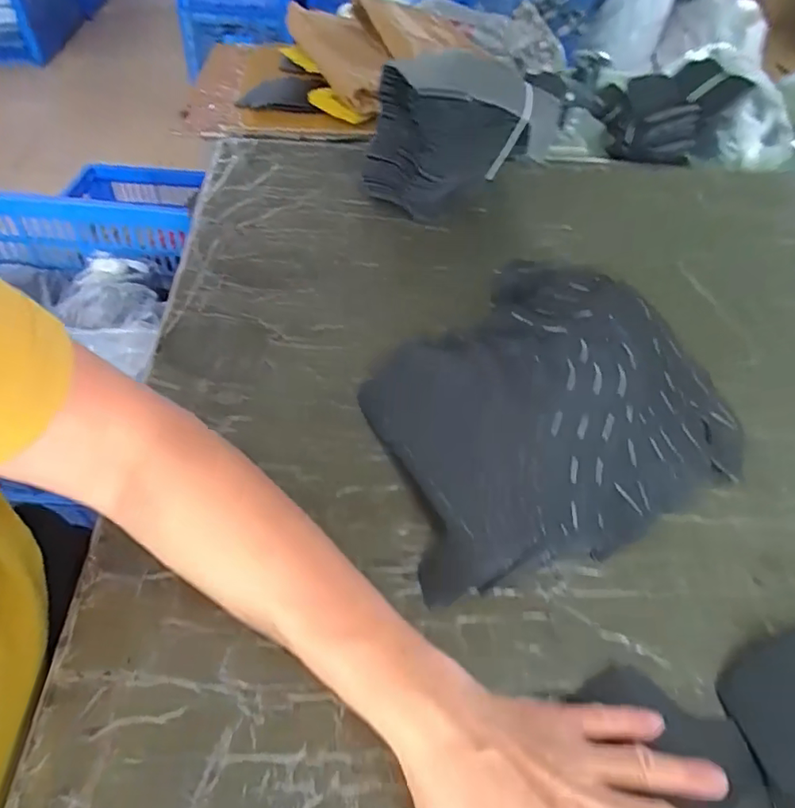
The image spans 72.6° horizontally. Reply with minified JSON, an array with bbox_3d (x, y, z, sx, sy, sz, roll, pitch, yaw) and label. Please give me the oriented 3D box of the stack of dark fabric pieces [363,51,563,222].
[{"bbox_3d":[0.078,-0.310,0.603,0.210,0.153,0.095,-24,58,-23],"label":"stack of dark fabric pieces"}]

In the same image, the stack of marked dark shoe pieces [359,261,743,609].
[{"bbox_3d":[0.112,-0.012,0.432,0.303,0.052,0.251,-22,57,-22],"label":"stack of marked dark shoe pieces"}]

